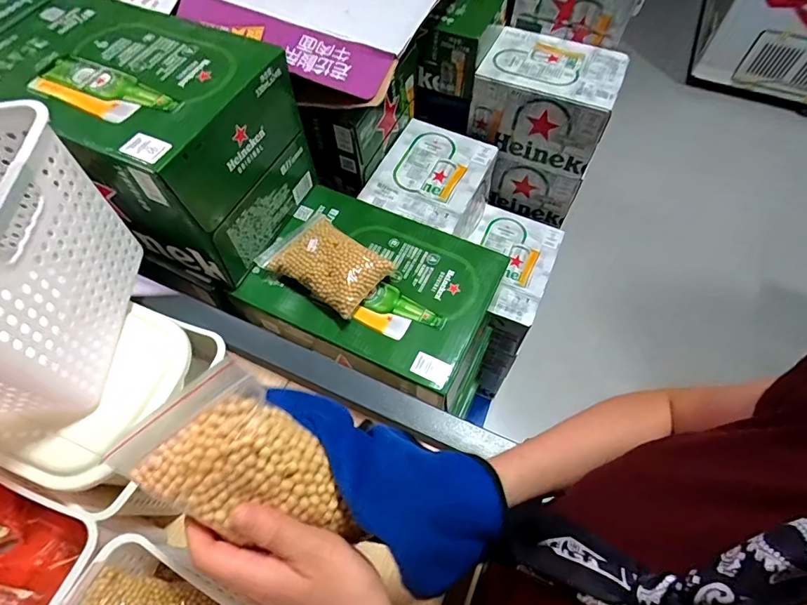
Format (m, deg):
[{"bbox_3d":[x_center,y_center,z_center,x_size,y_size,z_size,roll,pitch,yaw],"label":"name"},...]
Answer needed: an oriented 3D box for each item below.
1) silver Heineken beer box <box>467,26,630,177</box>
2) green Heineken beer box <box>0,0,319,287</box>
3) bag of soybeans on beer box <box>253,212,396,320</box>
[{"bbox_3d":[0.275,-0.408,0.879,0.243,0.139,0.206,22,64,9],"label":"silver Heineken beer box"},{"bbox_3d":[-0.362,-0.247,0.637,0.381,0.224,0.247,25,65,10],"label":"green Heineken beer box"},{"bbox_3d":[-0.117,-0.066,0.655,0.185,0.051,0.113,35,67,15],"label":"bag of soybeans on beer box"}]

